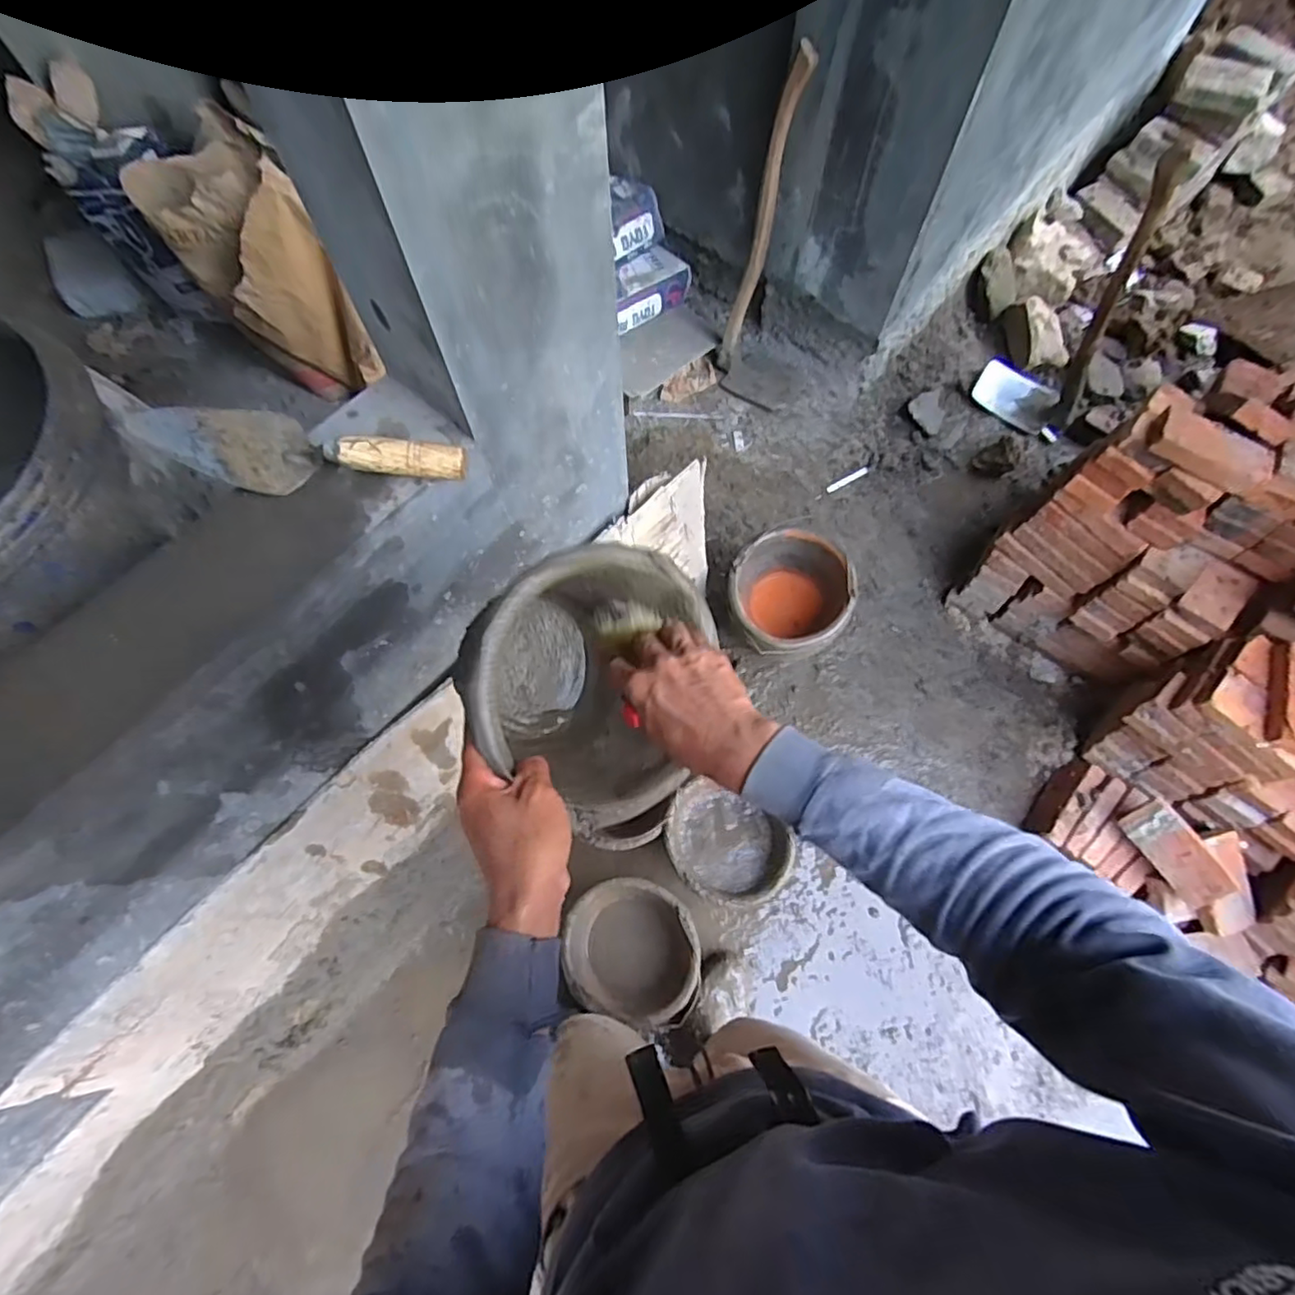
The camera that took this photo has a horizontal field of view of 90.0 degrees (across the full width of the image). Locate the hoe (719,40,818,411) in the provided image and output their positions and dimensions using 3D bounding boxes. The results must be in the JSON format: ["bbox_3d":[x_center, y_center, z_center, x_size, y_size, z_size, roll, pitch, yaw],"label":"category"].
[{"bbox_3d":[0.318,-0.887,1.527,0.238,0.634,0.236,12,69,5],"label":"hoe"}]

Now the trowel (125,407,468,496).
[{"bbox_3d":[-0.334,-0.200,0.635,0.307,0.057,0.084,0,68,1],"label":"trowel"}]

